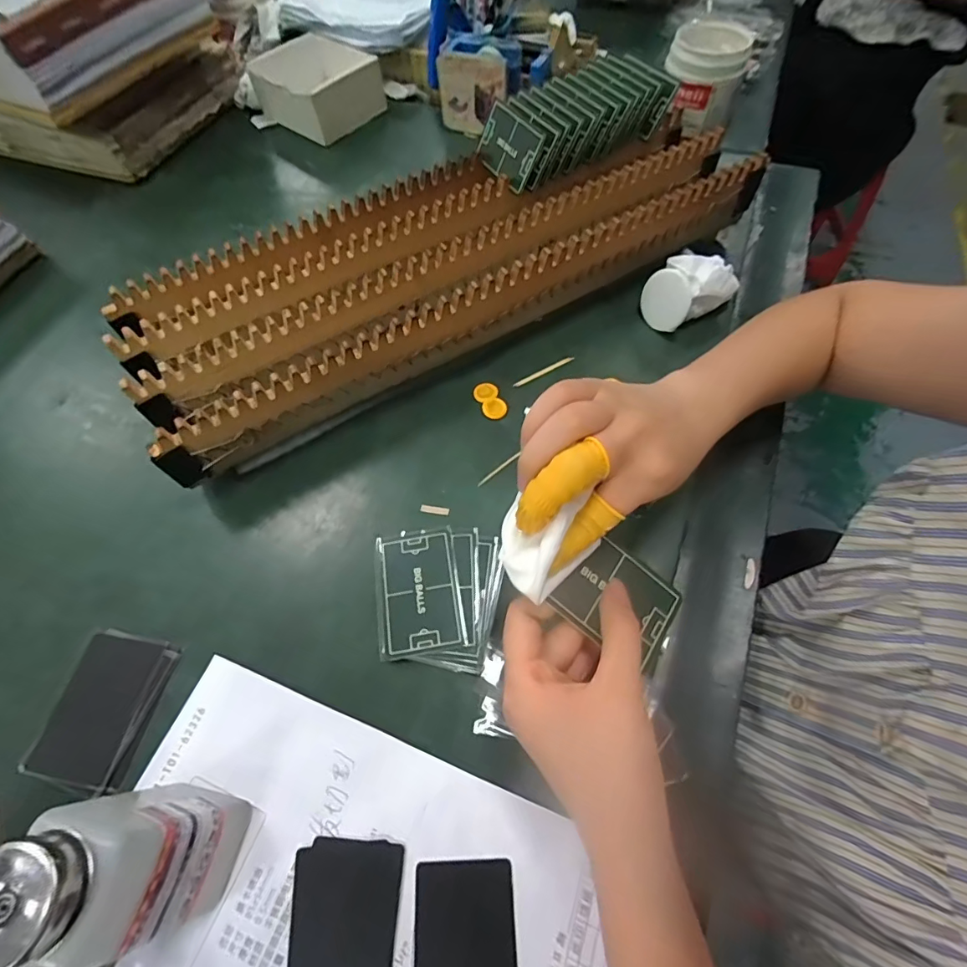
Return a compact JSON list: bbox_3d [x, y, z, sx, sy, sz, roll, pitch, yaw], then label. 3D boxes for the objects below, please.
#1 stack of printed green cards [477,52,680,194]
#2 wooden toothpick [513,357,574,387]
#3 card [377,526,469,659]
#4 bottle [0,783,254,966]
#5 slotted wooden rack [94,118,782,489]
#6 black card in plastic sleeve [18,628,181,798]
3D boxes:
[{"bbox_3d":[0.089,-0.354,0.465,0.182,0.052,0.081,-28,64,-12],"label":"stack of printed green cards"},{"bbox_3d":[0.056,-0.103,0.433,0.063,0.004,0.006,-28,64,-12],"label":"wooden toothpick"},{"bbox_3d":[-0.046,0.074,0.335,0.057,0.004,0.086,-10,62,-2],"label":"card"},{"bbox_3d":[-0.173,0.172,0.217,0.066,0.140,0.052,7,62,6],"label":"bottle"},{"bbox_3d":[-0.031,-0.208,0.451,0.574,0.081,0.196,-29,64,-12],"label":"slotted wooden rack"},{"bbox_3d":[-0.250,0.148,0.315,0.064,0.007,0.091,11,62,5],"label":"black card in plastic sleeve"}]

